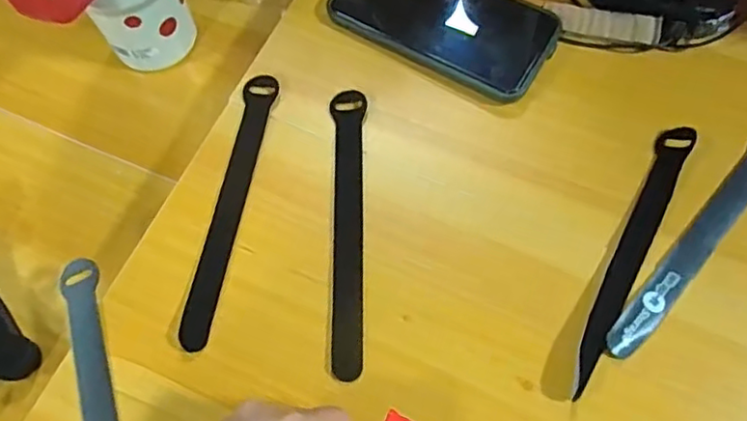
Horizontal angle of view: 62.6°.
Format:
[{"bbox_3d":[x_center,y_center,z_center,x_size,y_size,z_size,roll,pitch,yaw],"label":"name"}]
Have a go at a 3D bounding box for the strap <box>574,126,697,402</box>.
[{"bbox_3d":[0.160,0.024,0.378,0.019,0.013,0.188,25,71,12],"label":"strap"}]

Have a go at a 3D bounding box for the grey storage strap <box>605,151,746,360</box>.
[{"bbox_3d":[0.208,0.018,0.389,0.021,0.009,0.195,40,74,17],"label":"grey storage strap"}]

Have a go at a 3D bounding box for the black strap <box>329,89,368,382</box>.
[{"bbox_3d":[-0.016,0.007,0.398,0.022,0.004,0.195,-2,67,1],"label":"black strap"}]

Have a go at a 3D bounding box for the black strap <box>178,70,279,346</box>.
[{"bbox_3d":[-0.095,-0.007,0.406,0.021,0.008,0.195,9,67,6],"label":"black strap"}]

